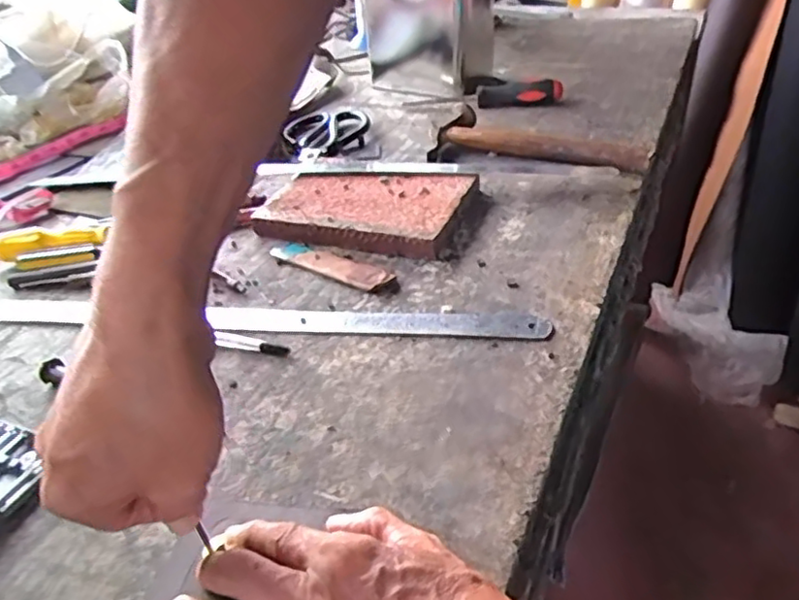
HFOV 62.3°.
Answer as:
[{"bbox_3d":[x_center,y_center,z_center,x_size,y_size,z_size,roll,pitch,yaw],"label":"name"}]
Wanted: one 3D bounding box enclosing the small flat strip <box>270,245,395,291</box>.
[{"bbox_3d":[-0.058,-0.030,0.555,0.120,0.004,0.030,18,41,31],"label":"small flat strip"}]

